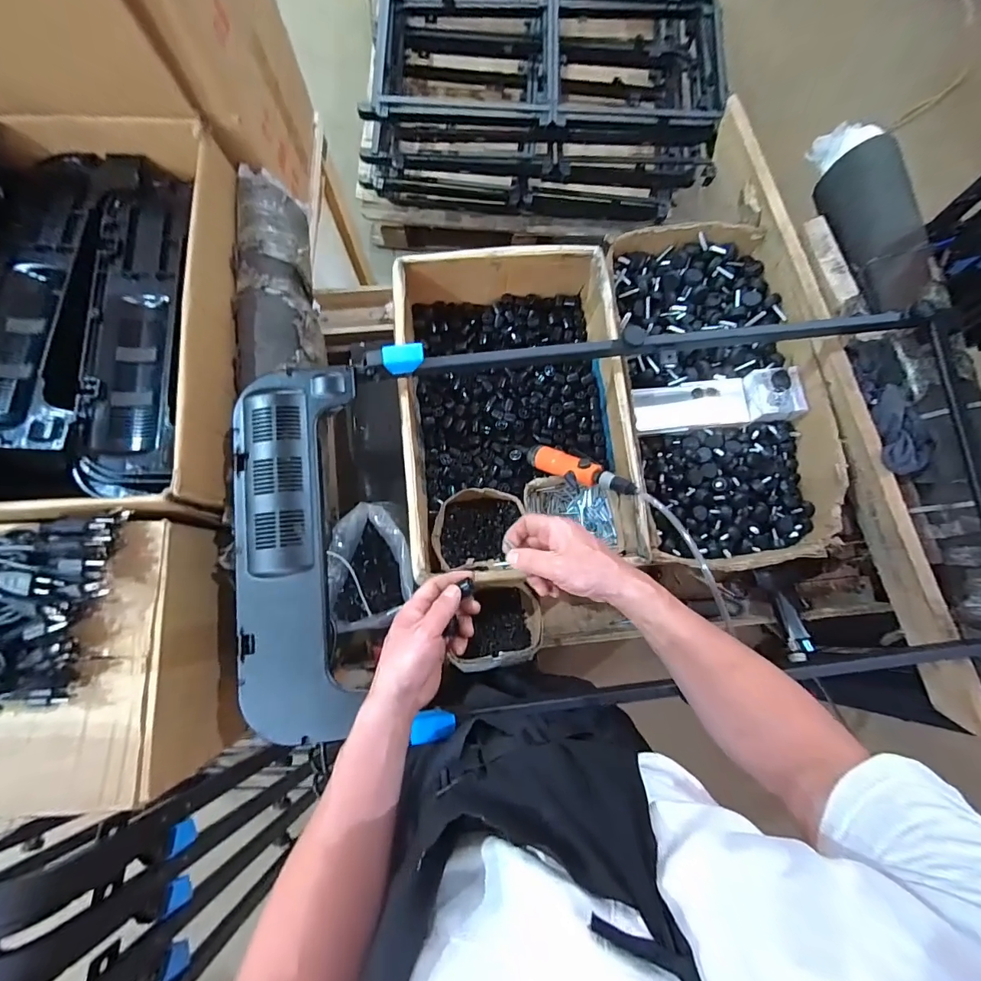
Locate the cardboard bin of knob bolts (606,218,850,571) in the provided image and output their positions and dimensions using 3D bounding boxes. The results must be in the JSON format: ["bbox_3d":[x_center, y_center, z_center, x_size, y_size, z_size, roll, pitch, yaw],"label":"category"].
[{"bbox_3d":[0.391,-0.171,0.814,0.325,0.169,0.602,-3,80,-2],"label":"cardboard bin of knob bolts"}]

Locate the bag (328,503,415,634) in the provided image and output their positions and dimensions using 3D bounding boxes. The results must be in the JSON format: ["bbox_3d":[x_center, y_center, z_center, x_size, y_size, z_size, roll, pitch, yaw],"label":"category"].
[{"bbox_3d":[-0.176,0.115,0.680,0.113,0.074,0.179,-8,80,-3],"label":"bag"}]

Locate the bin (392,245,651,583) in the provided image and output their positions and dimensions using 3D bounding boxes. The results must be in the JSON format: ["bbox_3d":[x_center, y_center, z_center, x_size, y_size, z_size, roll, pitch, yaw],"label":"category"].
[{"bbox_3d":[0.038,-0.125,0.751,0.356,0.159,0.526,-7,80,-3],"label":"bin"}]

